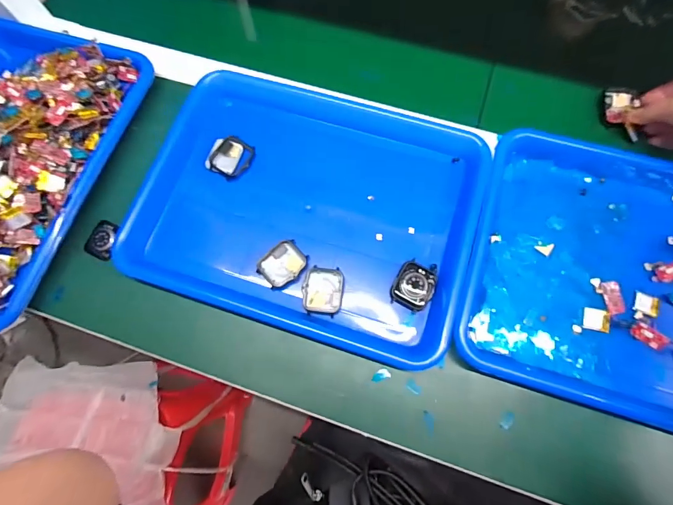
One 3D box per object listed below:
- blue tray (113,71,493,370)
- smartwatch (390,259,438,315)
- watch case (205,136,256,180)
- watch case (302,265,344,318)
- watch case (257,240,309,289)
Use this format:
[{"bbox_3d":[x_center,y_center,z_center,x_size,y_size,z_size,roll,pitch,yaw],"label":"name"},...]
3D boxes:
[{"bbox_3d":[-0.026,-0.049,0.381,0.326,0.031,0.253,16,75,5],"label":"blue tray"},{"bbox_3d":[0.076,0.031,0.360,0.038,0.009,0.049,24,76,7],"label":"smartwatch"},{"bbox_3d":[-0.118,-0.106,0.413,0.043,0.009,0.046,26,76,8],"label":"watch case"},{"bbox_3d":[-0.013,0.037,0.362,0.039,0.004,0.046,4,74,2],"label":"watch case"},{"bbox_3d":[-0.054,0.011,0.372,0.046,0.005,0.036,-41,78,-10],"label":"watch case"}]

